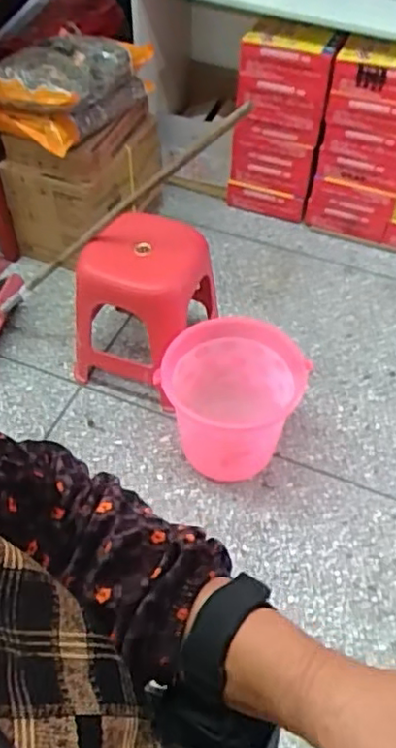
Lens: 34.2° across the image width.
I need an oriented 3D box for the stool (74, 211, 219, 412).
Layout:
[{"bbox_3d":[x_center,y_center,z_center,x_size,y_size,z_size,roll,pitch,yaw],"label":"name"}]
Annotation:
[{"bbox_3d":[-0.131,-0.175,1.698,0.302,0.427,0.349,26,56,20],"label":"stool"}]

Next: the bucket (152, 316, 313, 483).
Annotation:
[{"bbox_3d":[0.073,0.067,1.568,0.302,0.307,0.321,0,51,0],"label":"bucket"}]

